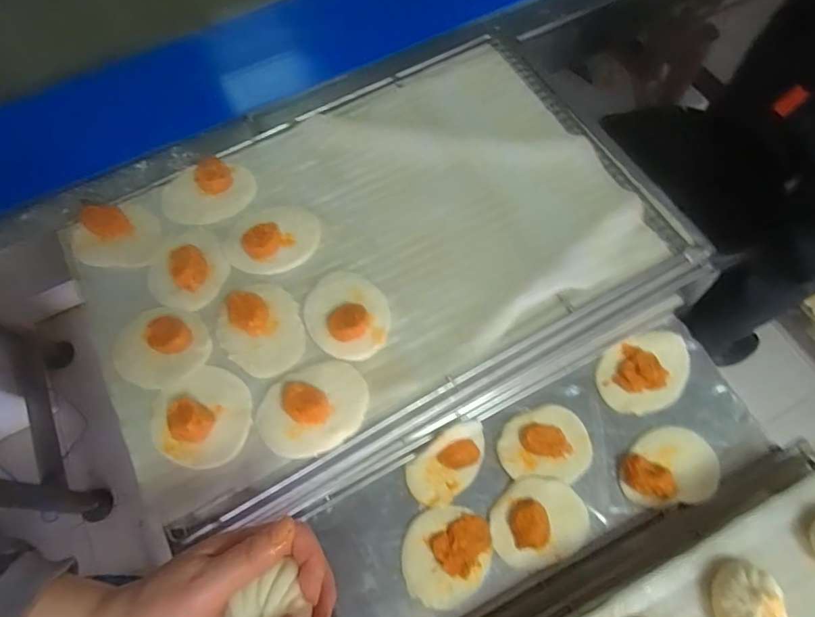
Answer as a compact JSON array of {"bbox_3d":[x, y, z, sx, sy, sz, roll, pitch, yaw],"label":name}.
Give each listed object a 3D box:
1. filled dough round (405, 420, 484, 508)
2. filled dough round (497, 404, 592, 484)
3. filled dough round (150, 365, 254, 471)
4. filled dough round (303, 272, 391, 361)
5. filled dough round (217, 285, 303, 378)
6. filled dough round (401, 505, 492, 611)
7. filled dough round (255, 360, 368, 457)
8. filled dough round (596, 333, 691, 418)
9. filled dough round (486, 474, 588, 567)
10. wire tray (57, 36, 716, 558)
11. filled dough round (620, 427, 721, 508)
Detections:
[{"bbox_3d":[0.045,0.167,0.559,0.099,0.039,0.057,-38,71,-12],"label":"filled dough round"},{"bbox_3d":[0.152,0.151,0.574,0.099,0.017,0.081,-17,67,-4],"label":"filled dough round"},{"bbox_3d":[-0.200,0.101,0.492,0.093,0.037,0.094,-1,67,2],"label":"filled dough round"},{"bbox_3d":[-0.064,0.001,0.533,0.082,0.035,0.101,-29,69,-9],"label":"filled dough round"},{"bbox_3d":[-0.151,0.020,0.534,0.082,0.029,0.098,-35,70,-11],"label":"filled dough round"},{"bbox_3d":[0.039,0.253,0.533,0.085,0.026,0.097,34,73,15],"label":"filled dough round"},{"bbox_3d":[-0.092,0.095,0.501,0.106,0.028,0.080,-28,69,-8],"label":"filled dough round"},{"bbox_3d":[0.279,0.074,0.601,0.115,0.023,0.081,-21,68,-6],"label":"filled dough round"},{"bbox_3d":[0.137,0.220,0.542,0.100,0.025,0.082,-15,67,-4],"label":"filled dough round"},{"bbox_3d":[-0.041,-0.075,0.591,0.620,0.060,0.402,-26,71,-8],"label":"wire tray"},{"bbox_3d":[0.281,0.168,0.557,0.101,0.028,0.076,-12,67,-2],"label":"filled dough round"}]

